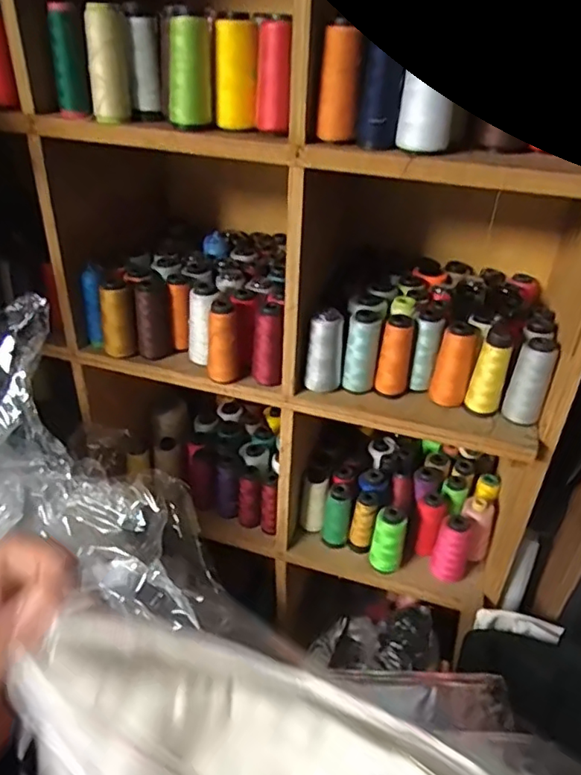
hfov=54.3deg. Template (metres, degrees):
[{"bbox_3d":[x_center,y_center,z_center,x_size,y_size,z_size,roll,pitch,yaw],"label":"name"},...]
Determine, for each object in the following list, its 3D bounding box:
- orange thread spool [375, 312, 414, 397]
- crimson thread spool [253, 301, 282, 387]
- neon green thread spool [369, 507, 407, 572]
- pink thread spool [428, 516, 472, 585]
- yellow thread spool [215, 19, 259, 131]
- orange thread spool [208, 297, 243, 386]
[{"bbox_3d":[0.143,-0.044,0.767,0.042,0.105,0.046,10,33,11],"label":"orange thread spool"},{"bbox_3d":[-0.031,-0.056,0.768,0.037,0.110,0.033,-1,33,-6],"label":"crimson thread spool"},{"bbox_3d":[0.154,0.240,0.891,0.049,0.107,0.041,13,34,15],"label":"neon green thread spool"},{"bbox_3d":[0.251,0.249,0.880,0.052,0.098,0.053,2,33,-1],"label":"pink thread spool"},{"bbox_3d":[-0.059,-0.338,0.617,0.040,0.100,0.034,-9,34,-18],"label":"yellow thread spool"},{"bbox_3d":[-0.091,-0.062,0.774,0.044,0.112,0.038,-1,33,-6],"label":"orange thread spool"}]

